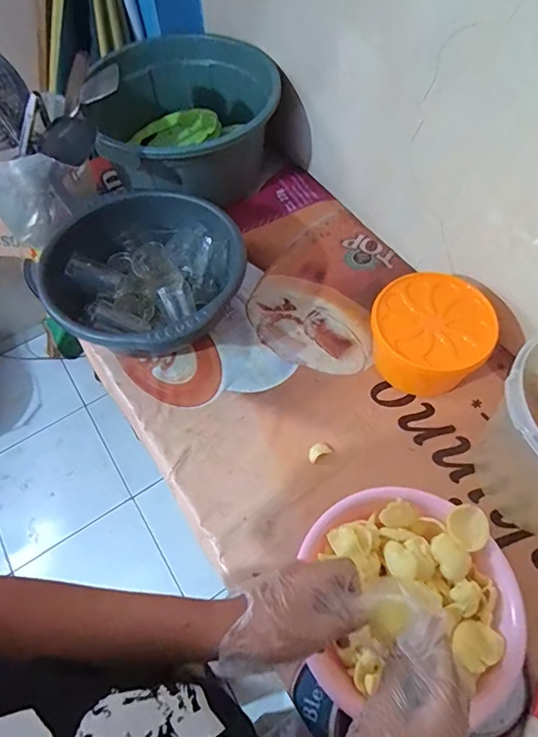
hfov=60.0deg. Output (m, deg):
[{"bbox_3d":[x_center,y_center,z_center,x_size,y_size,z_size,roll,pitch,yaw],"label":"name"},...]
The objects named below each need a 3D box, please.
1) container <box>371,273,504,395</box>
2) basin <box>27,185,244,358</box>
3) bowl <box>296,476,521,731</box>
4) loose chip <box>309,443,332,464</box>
[{"bbox_3d":[0.276,-0.058,0.815,0.167,0.122,0.176,-27,62,-13],"label":"container"},{"bbox_3d":[-0.222,-0.167,0.868,0.370,0.126,0.335,39,68,22],"label":"basin"},{"bbox_3d":[0.184,0.296,0.617,0.251,0.107,0.256,-1,59,2],"label":"bowl"},{"bbox_3d":[0.082,0.137,0.771,0.040,0.004,0.024,-29,62,-14],"label":"loose chip"}]

